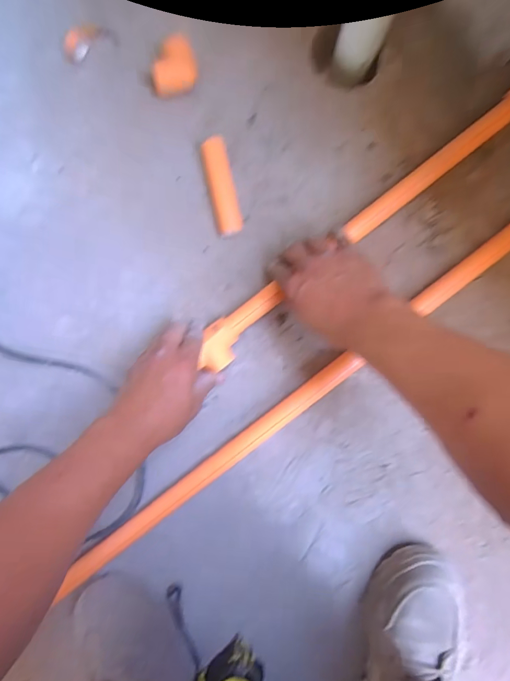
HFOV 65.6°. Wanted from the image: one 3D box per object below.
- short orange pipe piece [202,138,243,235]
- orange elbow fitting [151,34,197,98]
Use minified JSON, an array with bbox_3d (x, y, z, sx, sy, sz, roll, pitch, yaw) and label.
[{"bbox_3d":[-0.039,-0.183,0.472,0.031,0.024,0.107,-12,91,0],"label":"short orange pipe piece"},{"bbox_3d":[-0.095,-0.318,0.459,0.052,0.032,0.049,-19,91,0],"label":"orange elbow fitting"}]

